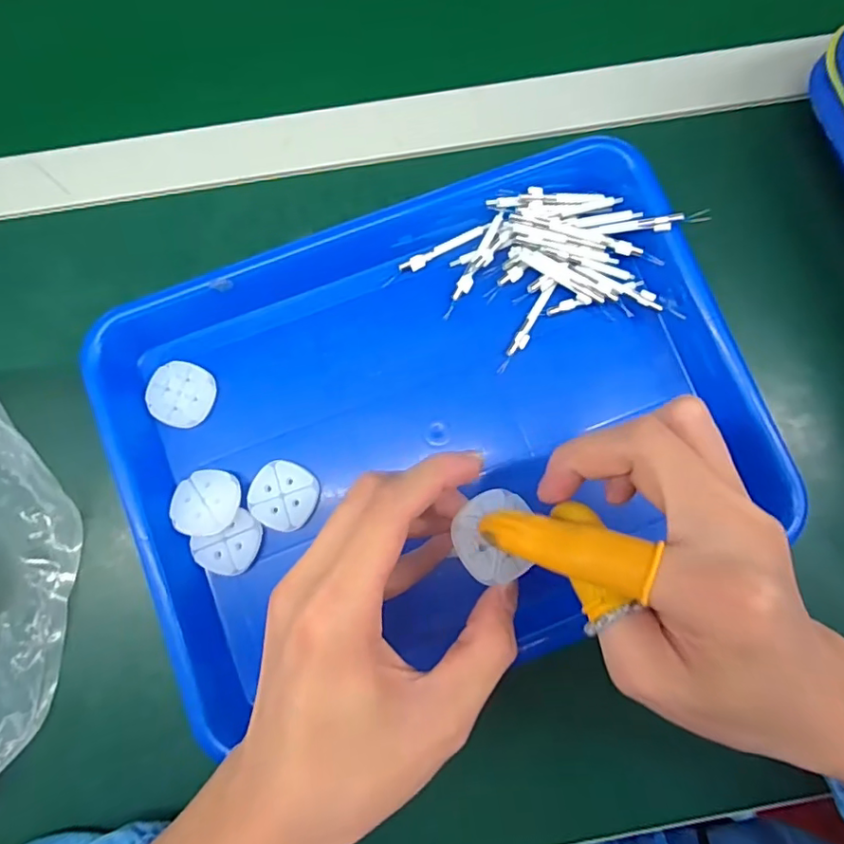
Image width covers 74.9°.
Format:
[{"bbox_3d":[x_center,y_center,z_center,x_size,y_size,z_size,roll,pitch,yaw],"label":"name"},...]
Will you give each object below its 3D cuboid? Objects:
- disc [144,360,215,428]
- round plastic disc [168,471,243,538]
[{"bbox_3d":[-0.134,-0.015,0.306,0.035,0.006,0.035,0,88,-9],"label":"disc"},{"bbox_3d":[-0.115,0.042,0.291,0.034,0.004,0.034,1,68,-2],"label":"round plastic disc"}]

